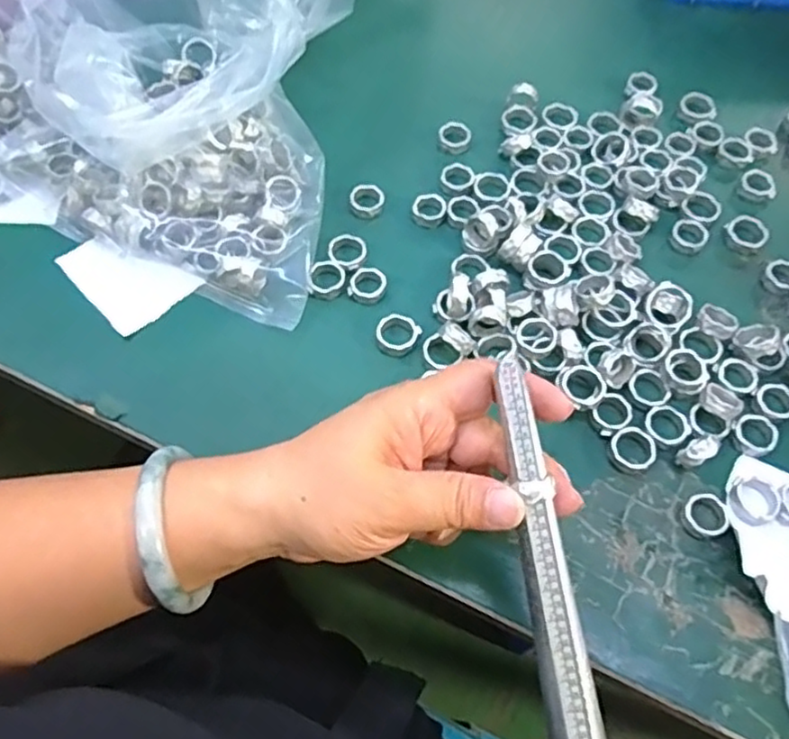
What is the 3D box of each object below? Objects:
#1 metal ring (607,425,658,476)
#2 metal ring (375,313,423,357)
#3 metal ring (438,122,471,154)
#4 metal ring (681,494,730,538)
[{"bbox_3d":[0.120,0.040,0.331,0.022,0.007,0.023,1,63,-1],"label":"metal ring"},{"bbox_3d":[0.001,-0.018,0.360,0.022,0.006,0.024,1,63,-1],"label":"metal ring"},{"bbox_3d":[0.039,-0.151,0.430,0.020,0.010,0.020,1,63,-1],"label":"metal ring"},{"bbox_3d":[0.148,0.069,0.317,0.019,0.009,0.020,1,63,-1],"label":"metal ring"}]

